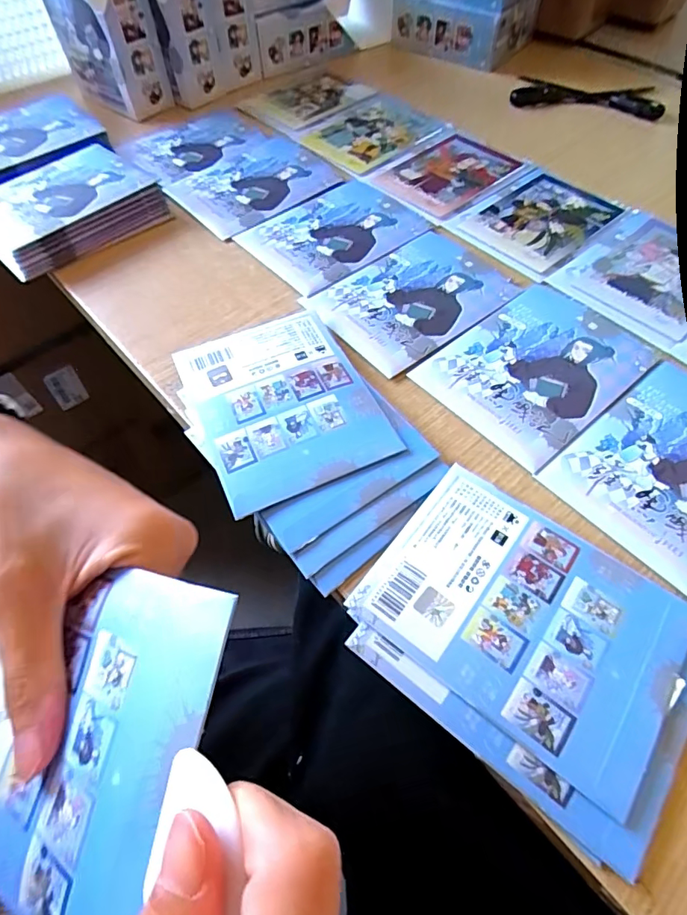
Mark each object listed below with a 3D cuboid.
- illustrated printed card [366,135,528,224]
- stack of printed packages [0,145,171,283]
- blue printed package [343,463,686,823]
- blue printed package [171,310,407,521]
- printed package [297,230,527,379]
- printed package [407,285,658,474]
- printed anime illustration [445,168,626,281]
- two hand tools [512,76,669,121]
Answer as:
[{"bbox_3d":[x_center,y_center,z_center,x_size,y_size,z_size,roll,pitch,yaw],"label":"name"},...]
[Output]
[{"bbox_3d":[0.099,-0.276,0.474,0.126,0.005,0.103,-40,65,-21],"label":"illustrated printed card"},{"bbox_3d":[-0.249,-0.223,0.440,0.146,0.031,0.109,-37,64,-19],"label":"stack of printed packages"},{"bbox_3d":[0.089,0.077,0.247,0.142,0.009,0.107,33,64,20],"label":"blue printed package"},{"bbox_3d":[-0.041,-0.036,0.322,0.107,0.011,0.139,-23,60,-12],"label":"blue printed package"},{"bbox_3d":[0.055,-0.128,0.384,0.141,0.006,0.102,-35,63,-18],"label":"printed package"},{"bbox_3d":[0.130,-0.062,0.338,0.133,0.007,0.106,-36,64,-19],"label":"printed package"},{"bbox_3d":[0.173,-0.213,0.433,0.134,0.004,0.102,-38,64,-20],"label":"printed anime illustration"},{"bbox_3d":[0.274,-0.407,0.554,0.159,0.013,0.060,14,59,10],"label":"two hand tools"}]

